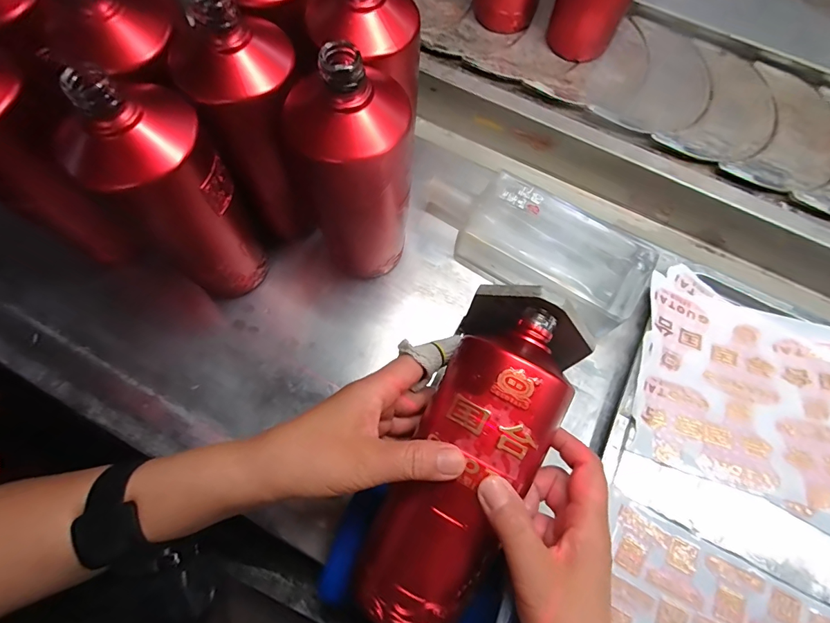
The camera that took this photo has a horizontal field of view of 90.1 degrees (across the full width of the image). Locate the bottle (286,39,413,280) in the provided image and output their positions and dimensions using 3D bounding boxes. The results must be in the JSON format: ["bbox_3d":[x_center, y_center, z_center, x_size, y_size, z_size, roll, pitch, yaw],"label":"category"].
[{"bbox_3d":[-0.043,-0.102,0.338,0.083,0.214,0.076,-23,74,-8],"label":"bottle"}]

